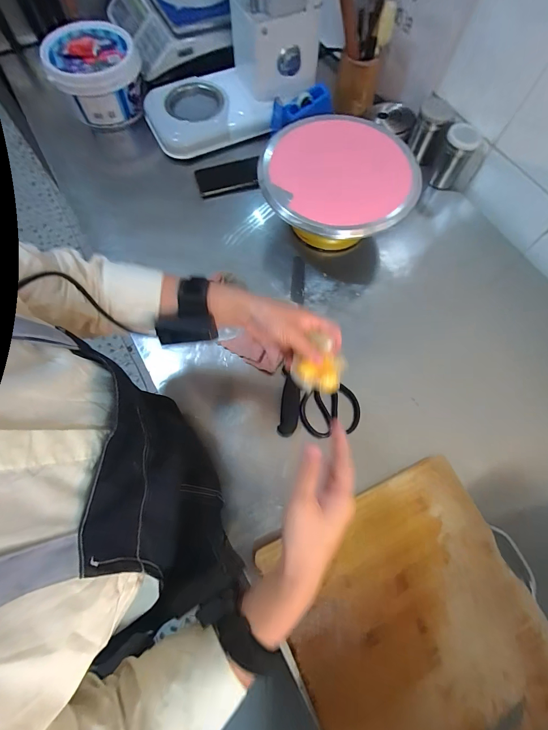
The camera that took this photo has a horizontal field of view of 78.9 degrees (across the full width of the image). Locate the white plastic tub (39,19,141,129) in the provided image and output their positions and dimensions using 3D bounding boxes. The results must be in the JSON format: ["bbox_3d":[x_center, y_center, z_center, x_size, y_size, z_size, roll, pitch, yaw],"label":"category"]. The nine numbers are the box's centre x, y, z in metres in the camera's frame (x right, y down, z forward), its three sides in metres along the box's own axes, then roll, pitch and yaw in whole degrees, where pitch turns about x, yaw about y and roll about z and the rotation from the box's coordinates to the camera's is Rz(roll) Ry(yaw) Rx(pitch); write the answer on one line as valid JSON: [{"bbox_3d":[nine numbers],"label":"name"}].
[{"bbox_3d":[-0.403,-0.659,0.769,0.196,0.130,0.183,1,68,-2],"label":"white plastic tub"}]

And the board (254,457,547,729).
[{"bbox_3d":[0.200,0.365,0.465,0.336,0.019,0.356,-24,71,-11],"label":"board"}]

